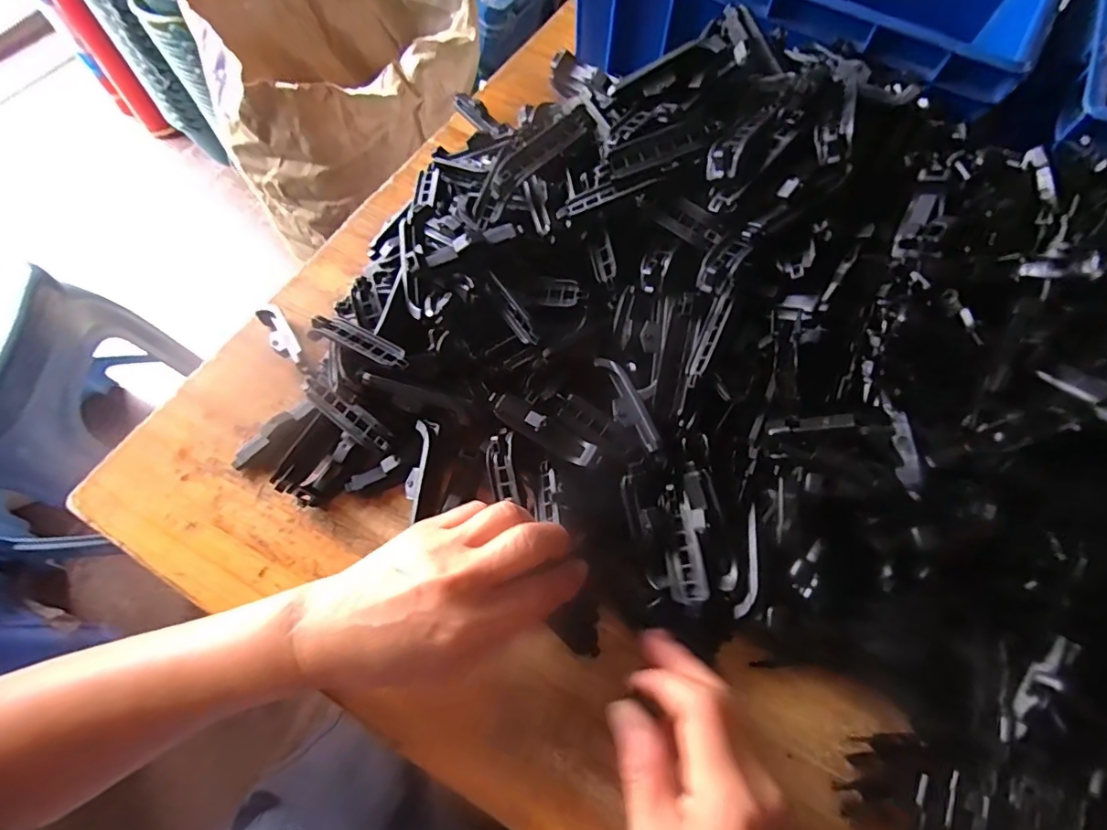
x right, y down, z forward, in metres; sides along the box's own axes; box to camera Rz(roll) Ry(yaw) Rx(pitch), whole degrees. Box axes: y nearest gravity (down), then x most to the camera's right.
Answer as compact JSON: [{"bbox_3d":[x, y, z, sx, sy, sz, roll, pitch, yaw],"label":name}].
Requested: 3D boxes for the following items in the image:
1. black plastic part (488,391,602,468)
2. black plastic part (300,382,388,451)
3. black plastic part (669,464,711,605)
[{"bbox_3d":[-0.006,0.007,0.311,0.074,0.011,0.016,29,68,11],"label":"black plastic part"},{"bbox_3d":[-0.134,-0.001,0.330,0.074,0.018,0.015,31,67,14],"label":"black plastic part"},{"bbox_3d":[0.077,0.067,0.292,0.018,0.014,0.071,6,78,2],"label":"black plastic part"}]

